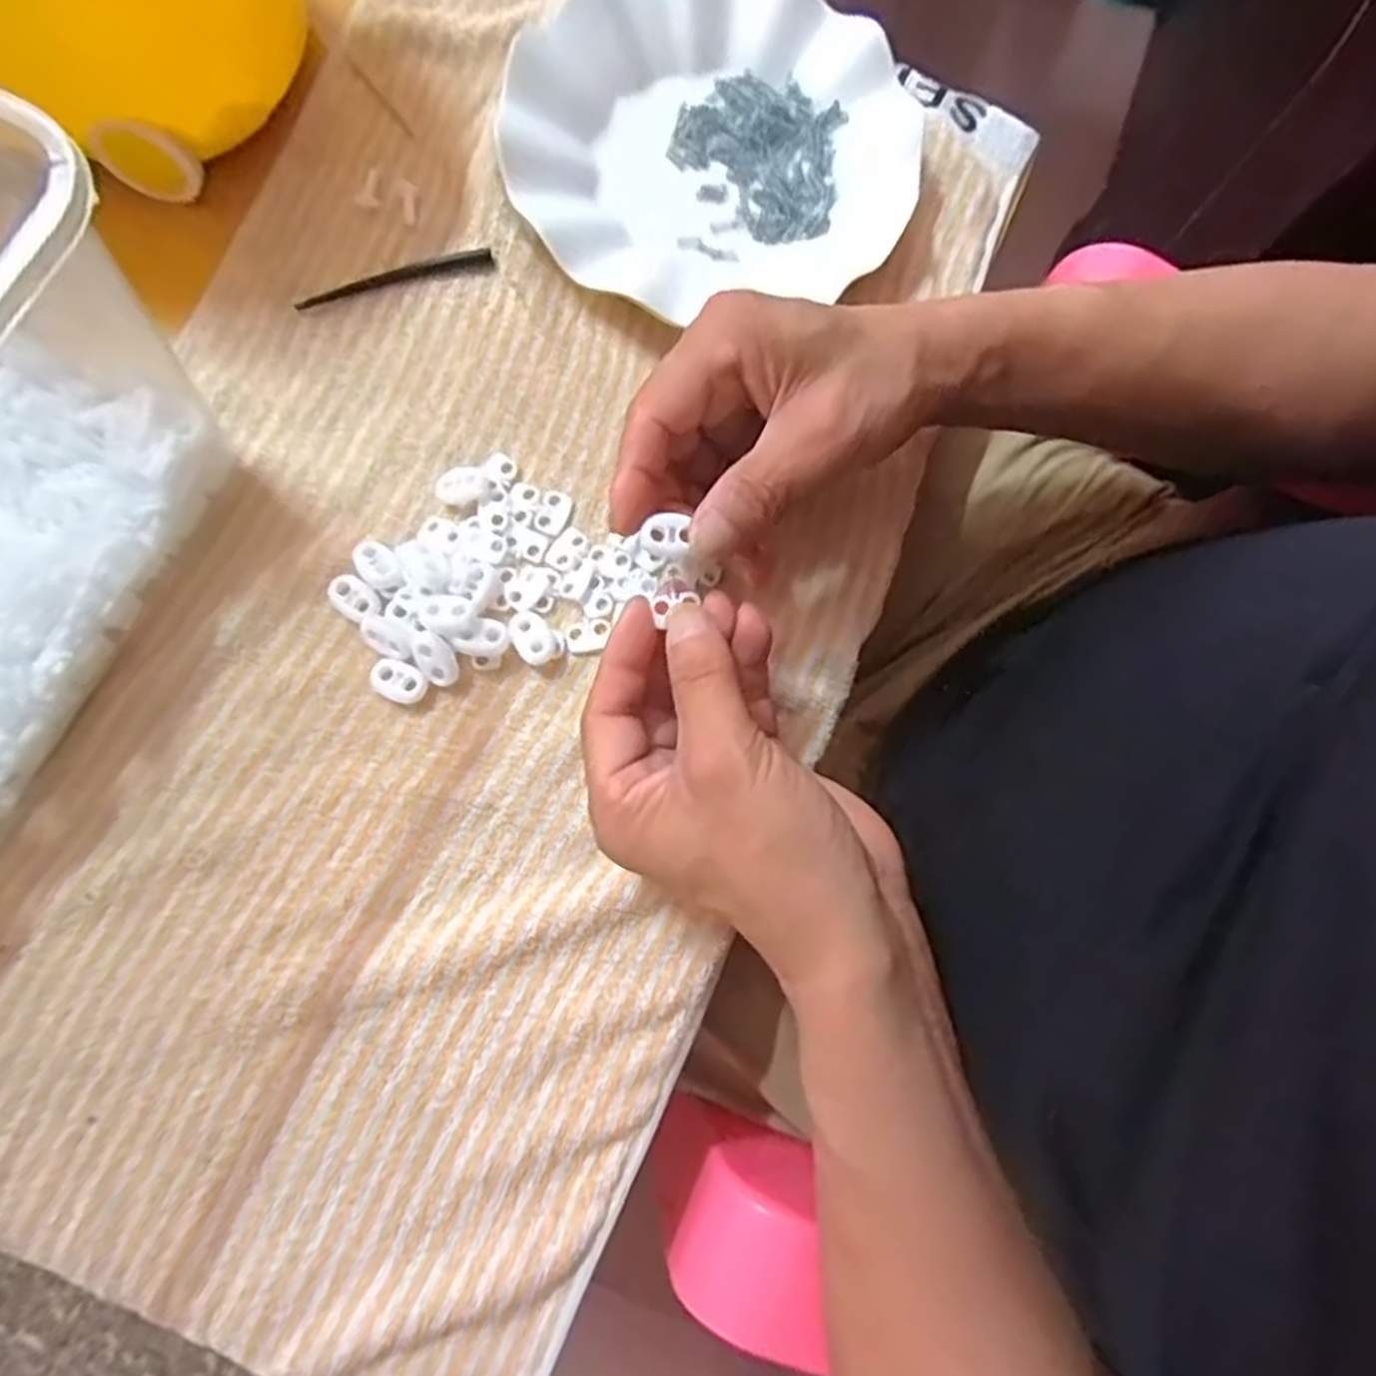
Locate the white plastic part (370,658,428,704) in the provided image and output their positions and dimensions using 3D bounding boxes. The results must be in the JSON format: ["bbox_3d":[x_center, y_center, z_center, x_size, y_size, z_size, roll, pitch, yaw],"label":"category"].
[{"bbox_3d":[-0.114,-0.002,0.313,0.021,0.005,0.015,25,78,1],"label":"white plastic part"}]

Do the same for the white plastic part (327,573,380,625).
[{"bbox_3d":[-0.133,-0.036,0.315,0.024,0.004,0.014,34,78,3],"label":"white plastic part"}]

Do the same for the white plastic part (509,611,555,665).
[{"bbox_3d":[-0.063,-0.020,0.319,0.014,0.007,0.023,-29,82,-9],"label":"white plastic part"}]

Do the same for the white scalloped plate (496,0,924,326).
[{"bbox_3d":[0.010,-0.250,0.357,0.178,0.025,0.160,-16,80,-7],"label":"white scalloped plate"}]

